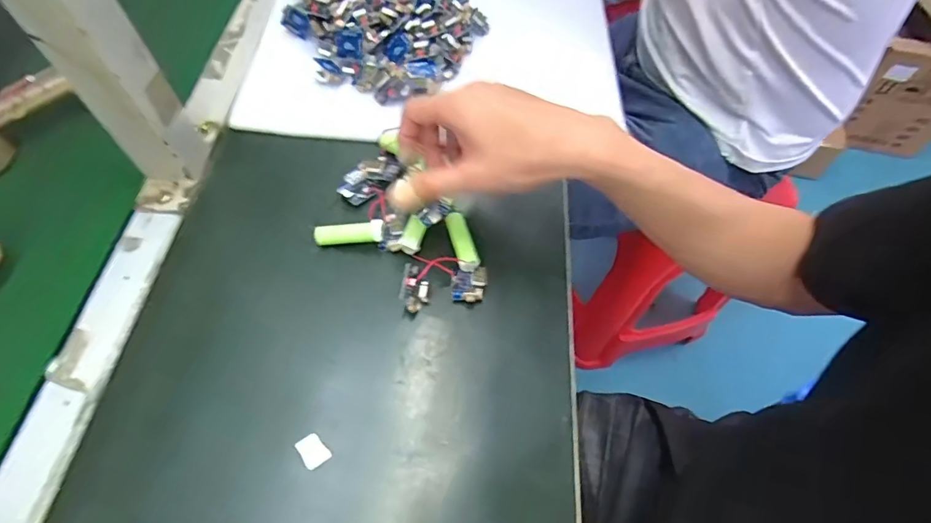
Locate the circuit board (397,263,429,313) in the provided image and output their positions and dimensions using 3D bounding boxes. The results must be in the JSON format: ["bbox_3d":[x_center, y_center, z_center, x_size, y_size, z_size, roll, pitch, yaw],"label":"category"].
[{"bbox_3d":[-0.035,0.020,0.344,0.018,0.021,0.032,9,59,-1],"label":"circuit board"}]

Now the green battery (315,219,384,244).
[{"bbox_3d":[-0.088,-0.022,0.364,0.051,0.015,0.013,-1,61,0],"label":"green battery"}]

